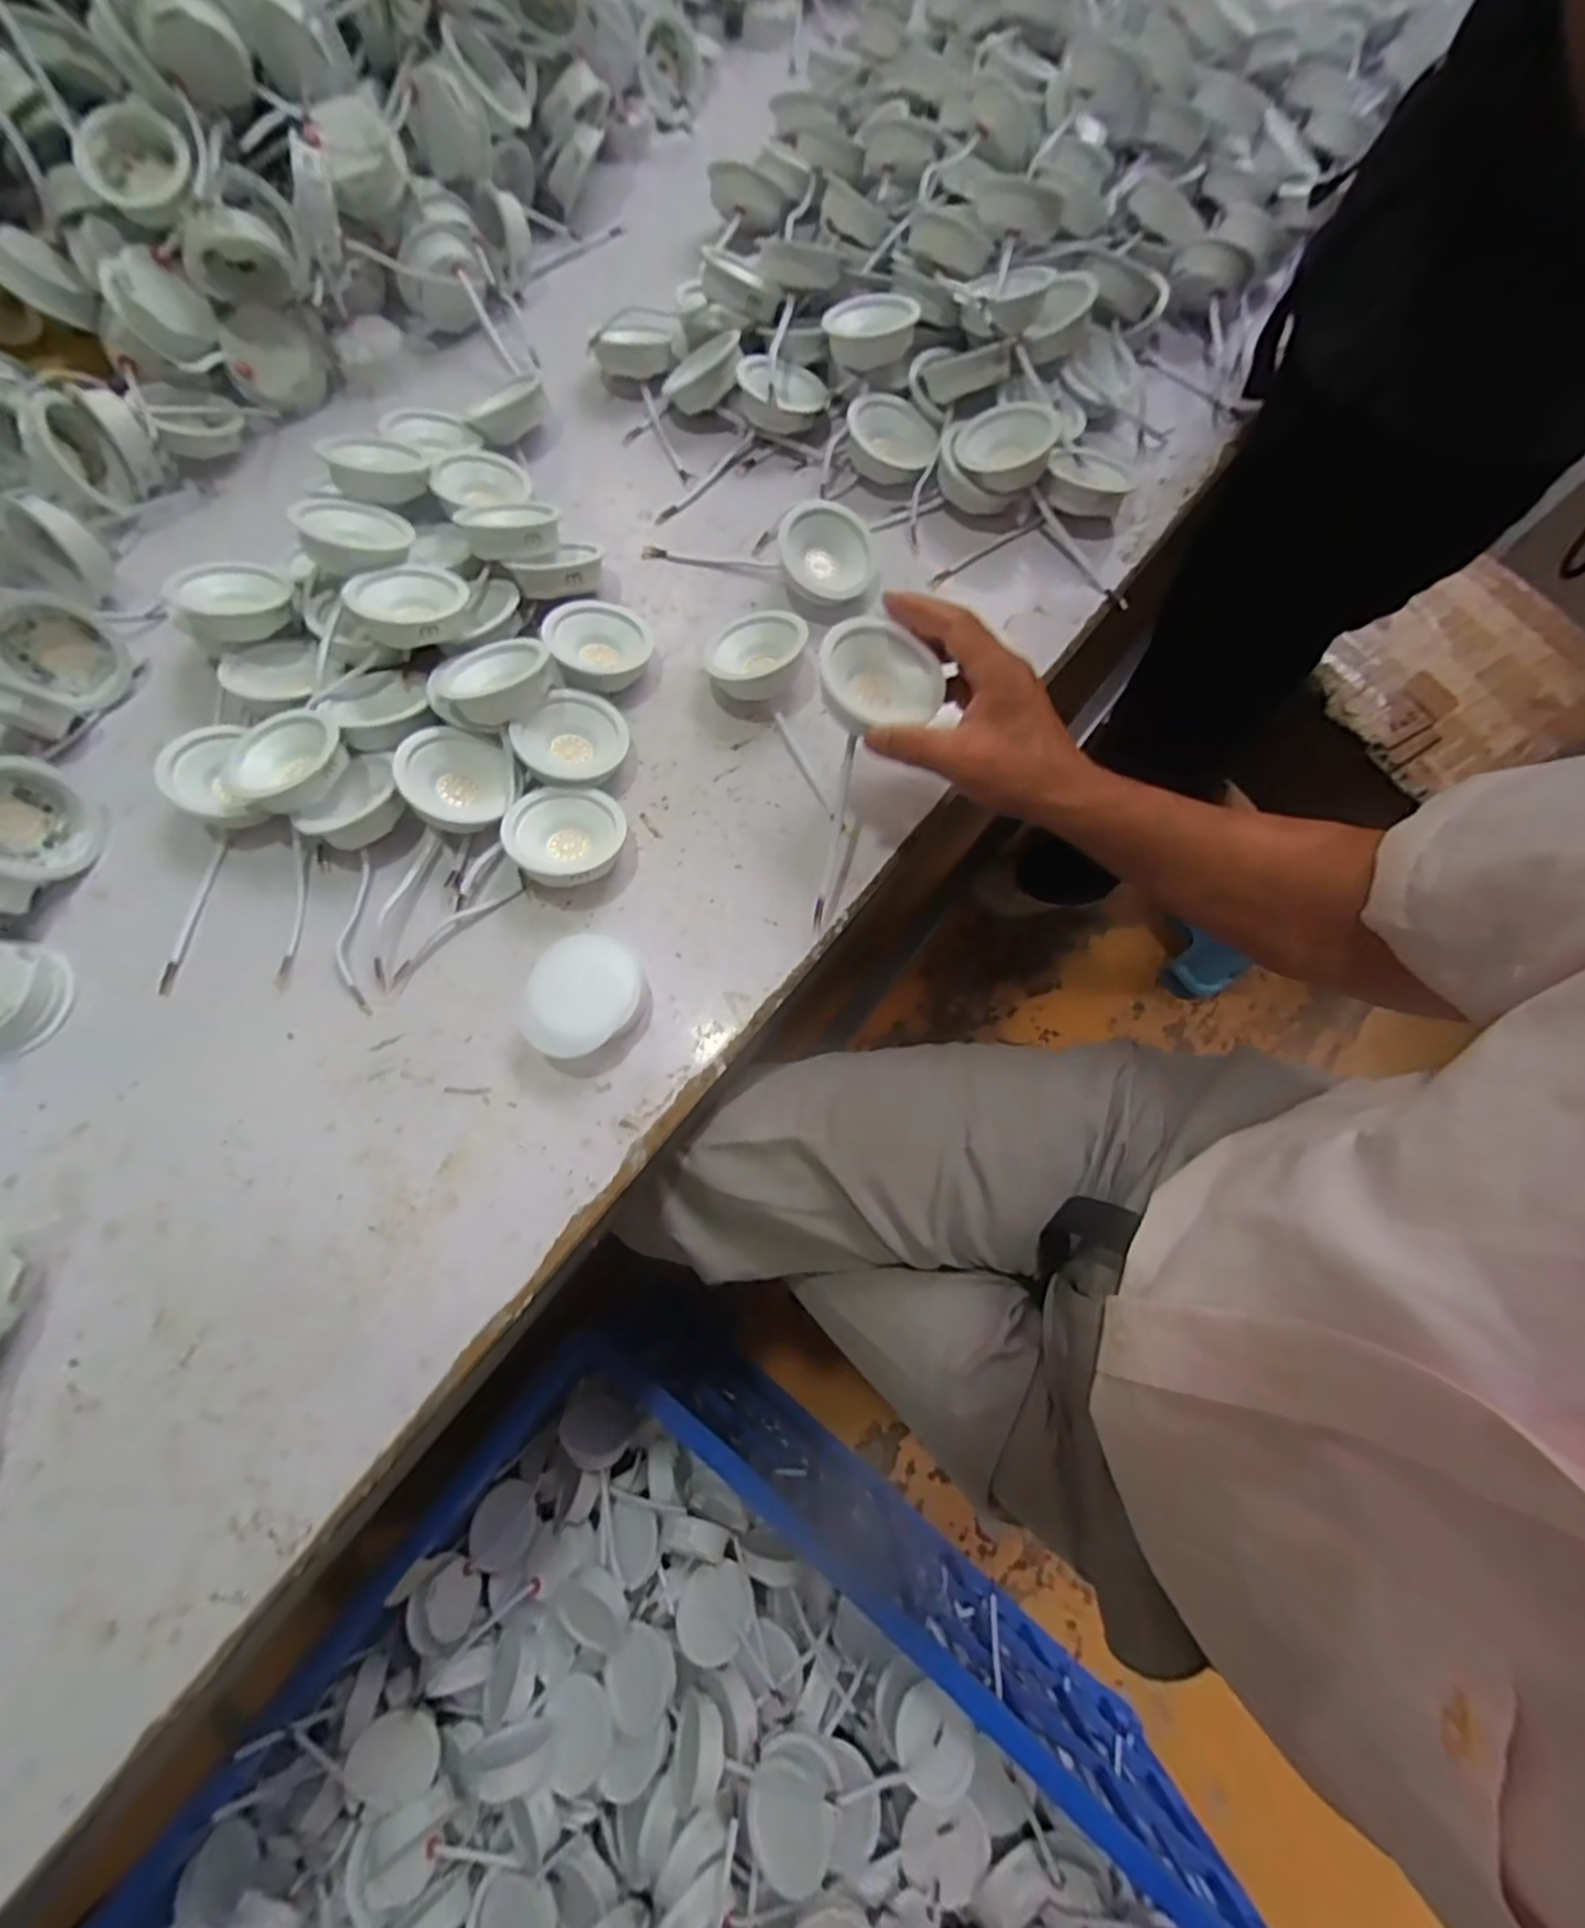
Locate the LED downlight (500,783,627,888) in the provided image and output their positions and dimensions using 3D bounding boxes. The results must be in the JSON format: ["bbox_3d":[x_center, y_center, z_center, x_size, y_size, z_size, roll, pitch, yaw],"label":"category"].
[{"bbox_3d":[-0.140,-0.079,0.443,0.069,0.021,0.069,5,59,-9],"label":"LED downlight"}]

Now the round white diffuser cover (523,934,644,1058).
[{"bbox_3d":[-0.120,0.020,0.416,0.061,0.030,0.070,5,72,2],"label":"round white diffuser cover"}]

